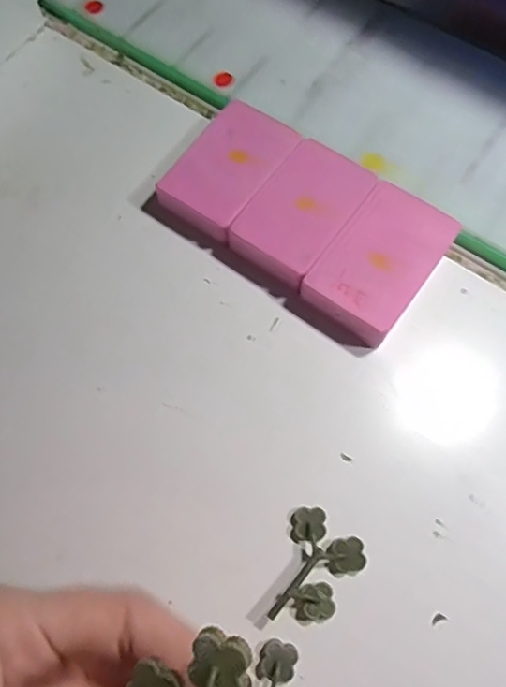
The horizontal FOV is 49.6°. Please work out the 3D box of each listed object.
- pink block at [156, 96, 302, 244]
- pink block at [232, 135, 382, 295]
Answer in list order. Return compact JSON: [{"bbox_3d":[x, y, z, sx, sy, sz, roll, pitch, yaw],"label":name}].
[{"bbox_3d":[-0.012,-0.087,0.272,0.043,0.012,0.069,31,72,11],"label":"pink block"},{"bbox_3d":[0.024,-0.063,0.262,0.043,0.012,0.071,33,72,12],"label":"pink block"}]

